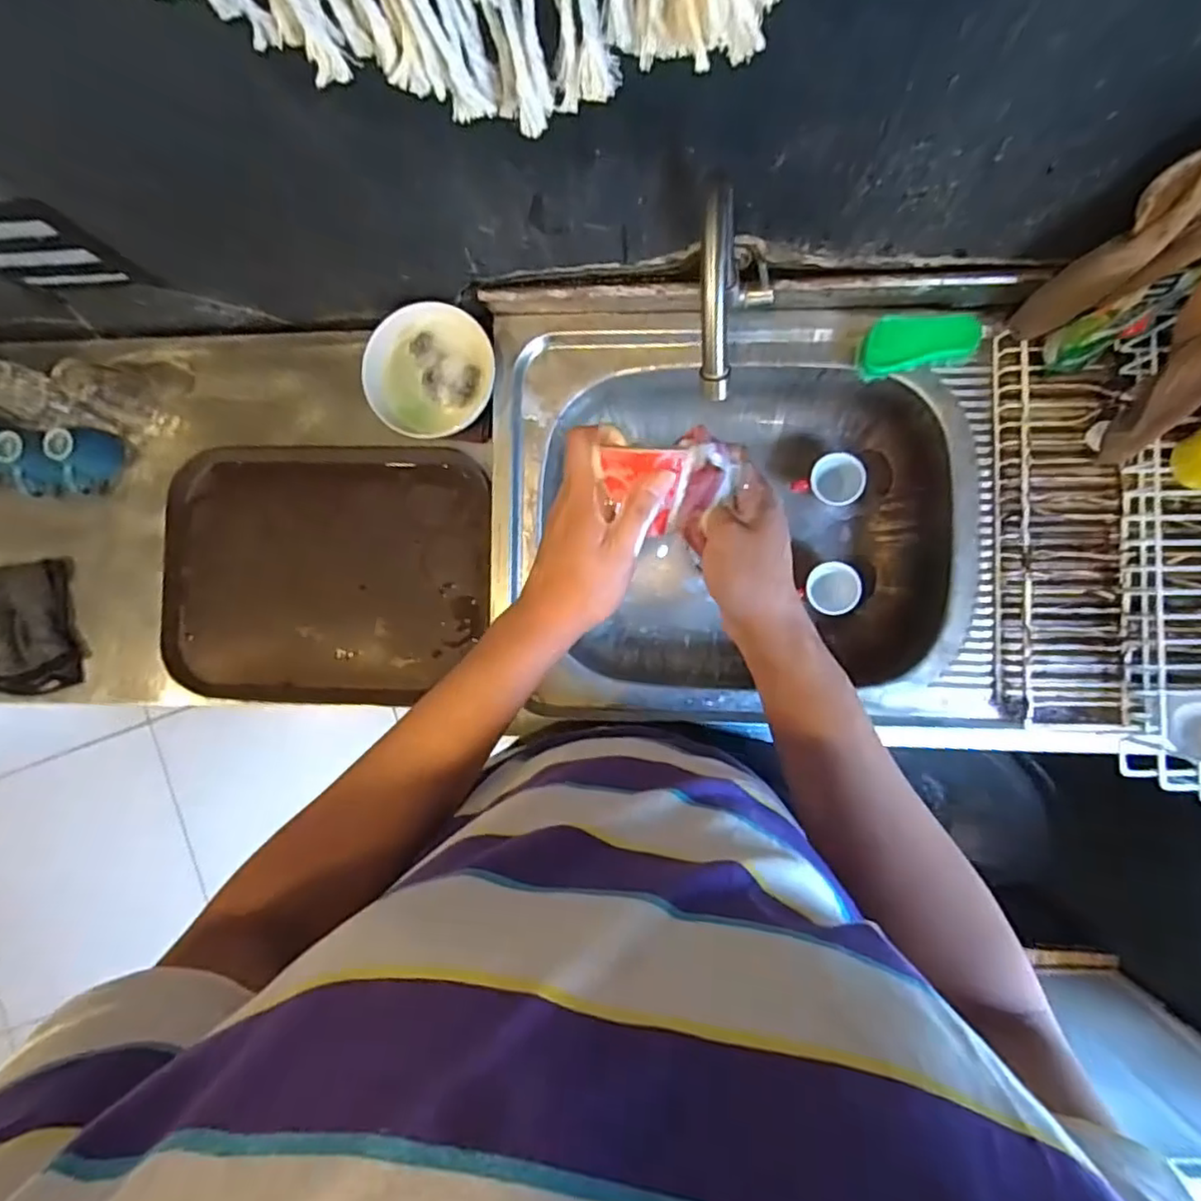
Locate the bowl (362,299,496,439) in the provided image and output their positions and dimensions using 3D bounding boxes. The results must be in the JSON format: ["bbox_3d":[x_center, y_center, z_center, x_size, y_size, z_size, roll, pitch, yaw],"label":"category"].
[{"bbox_3d":[-0.192,-0.260,0.727,0.143,0.044,0.128,-4,89,4],"label":"bowl"}]

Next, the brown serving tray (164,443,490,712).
[{"bbox_3d":[-0.326,-0.033,0.785,0.391,0.057,0.312,1,89,4],"label":"brown serving tray"}]

